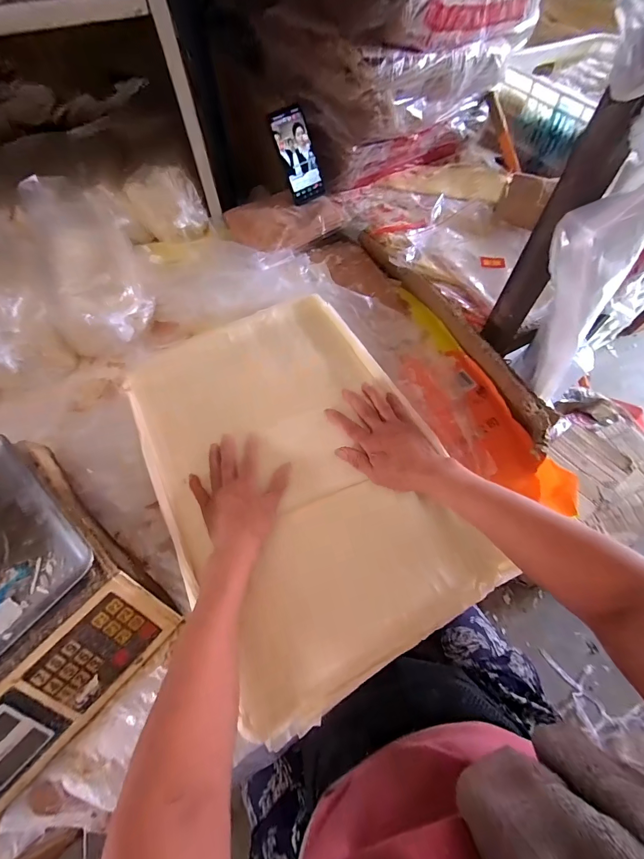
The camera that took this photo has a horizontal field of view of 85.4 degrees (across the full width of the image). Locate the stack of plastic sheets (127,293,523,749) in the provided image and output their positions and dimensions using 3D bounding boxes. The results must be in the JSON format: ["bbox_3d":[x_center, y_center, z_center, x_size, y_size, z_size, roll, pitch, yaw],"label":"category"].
[{"bbox_3d":[-0.039,0.040,0.473,0.339,0.030,0.511,-25,65,-11],"label":"stack of plastic sheets"}]

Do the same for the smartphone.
[{"bbox_3d":[-0.048,-0.556,0.710,0.076,0.155,0.016,-28,31,-10],"label":"smartphone"}]

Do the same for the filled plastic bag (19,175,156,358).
[{"bbox_3d":[-0.404,-0.279,0.604,0.151,0.099,0.333,-25,76,-11],"label":"filled plastic bag"}]

